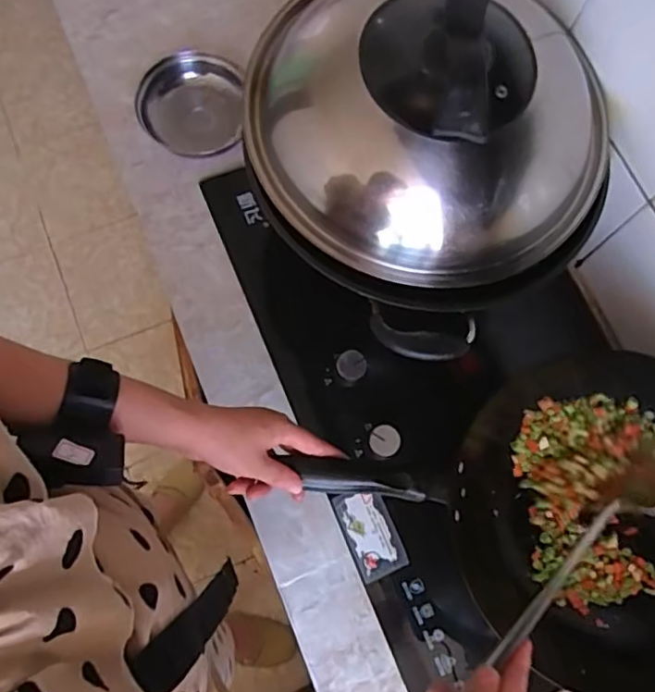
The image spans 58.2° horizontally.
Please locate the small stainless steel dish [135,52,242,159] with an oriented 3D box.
[{"bbox_3d":[-0.179,-0.315,0.773,0.126,0.042,0.136,0,75,-1],"label":"small stainless steel dish"}]

